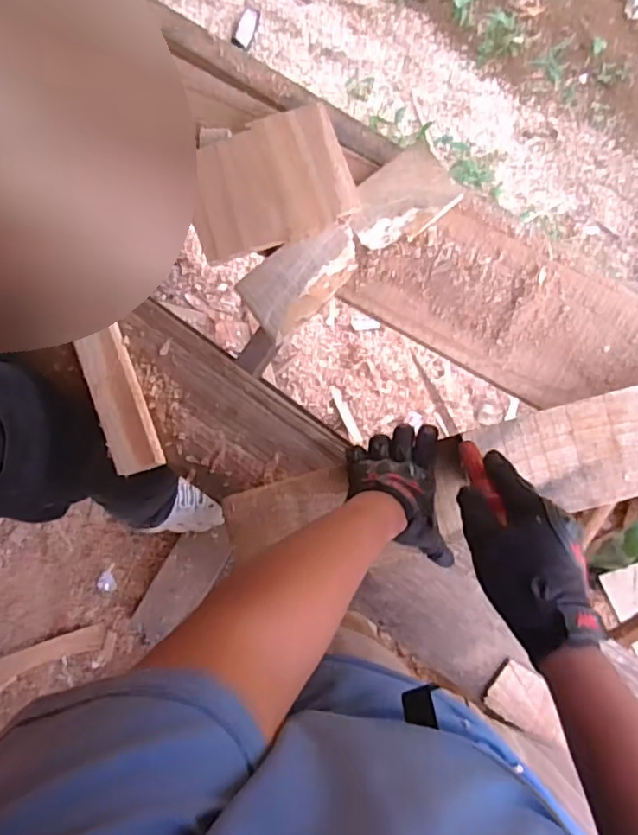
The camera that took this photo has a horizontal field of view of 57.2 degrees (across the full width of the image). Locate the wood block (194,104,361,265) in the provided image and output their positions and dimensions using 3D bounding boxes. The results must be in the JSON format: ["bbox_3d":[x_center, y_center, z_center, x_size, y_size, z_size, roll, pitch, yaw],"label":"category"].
[{"bbox_3d":[-0.062,-0.281,0.706,0.196,0.028,0.145,-23,84,1],"label":"wood block"}]

